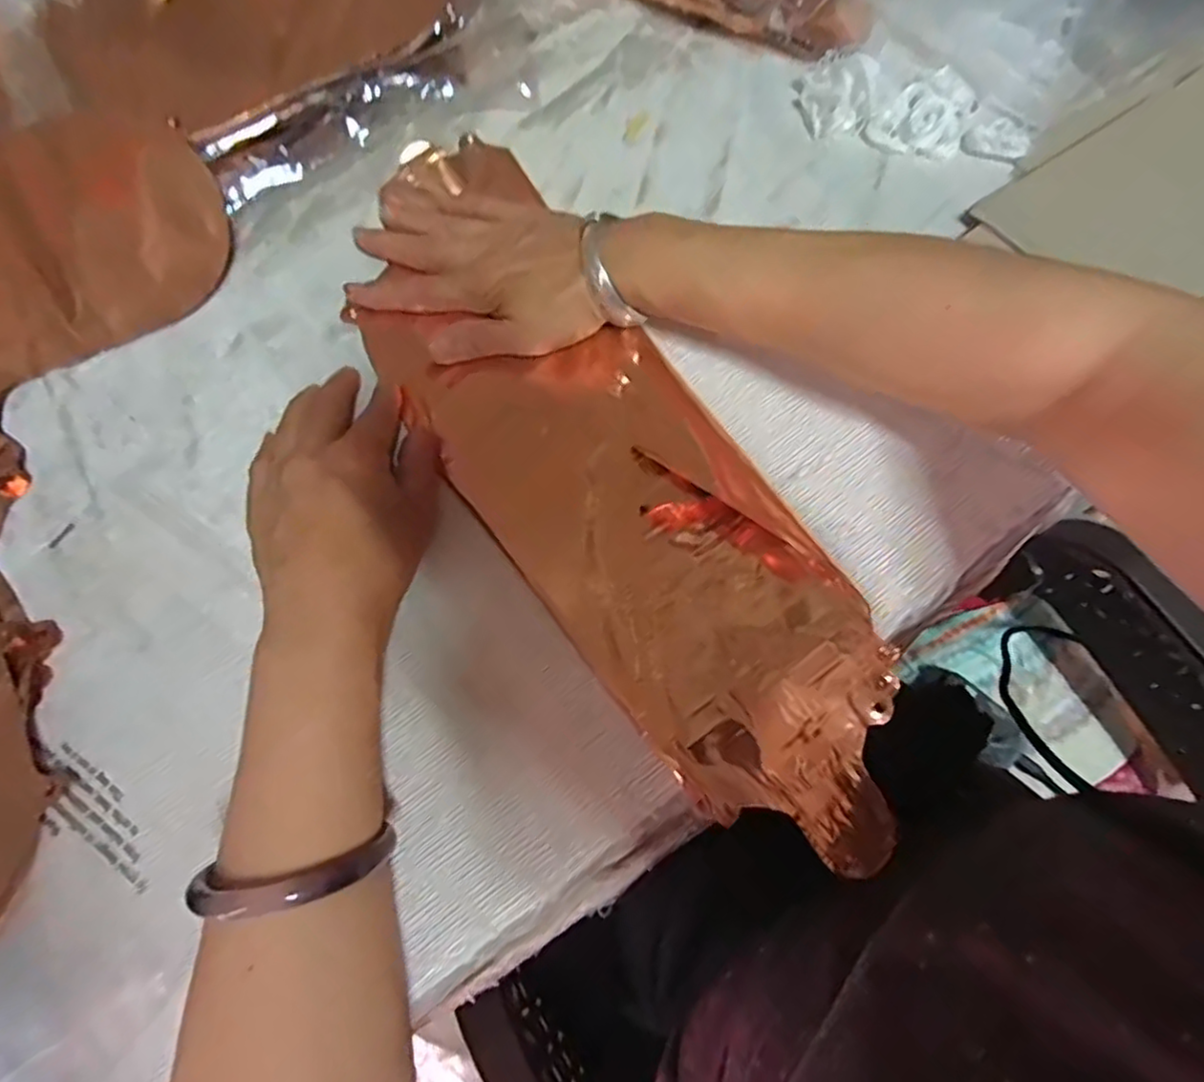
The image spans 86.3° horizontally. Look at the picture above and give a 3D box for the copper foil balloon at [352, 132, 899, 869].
[{"bbox_3d":[-0.003,-0.045,0.339,0.131,0.017,0.435,-33,73,-11],"label":"copper foil balloon"}]

